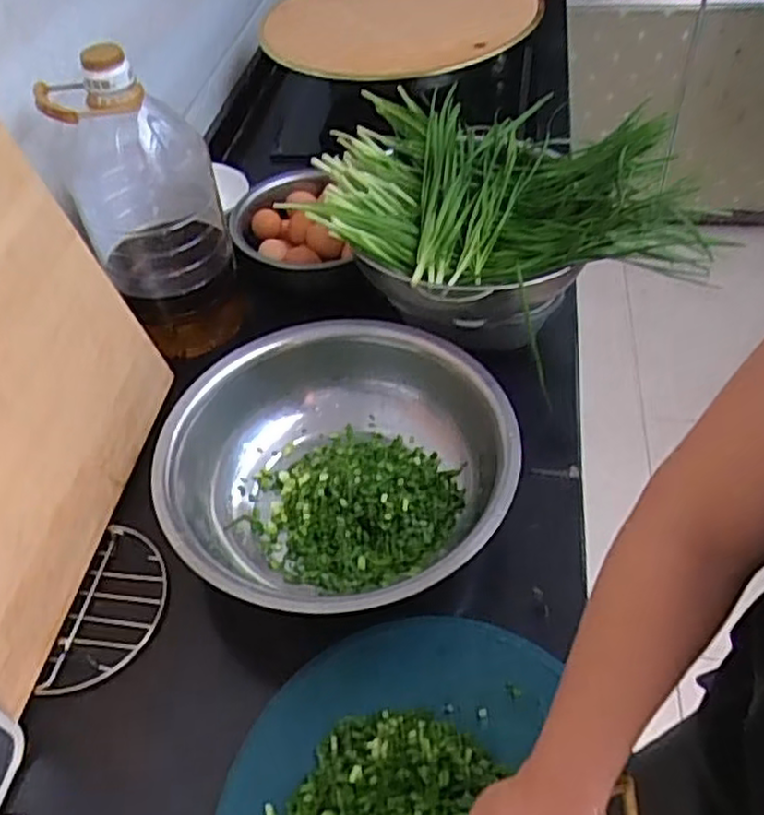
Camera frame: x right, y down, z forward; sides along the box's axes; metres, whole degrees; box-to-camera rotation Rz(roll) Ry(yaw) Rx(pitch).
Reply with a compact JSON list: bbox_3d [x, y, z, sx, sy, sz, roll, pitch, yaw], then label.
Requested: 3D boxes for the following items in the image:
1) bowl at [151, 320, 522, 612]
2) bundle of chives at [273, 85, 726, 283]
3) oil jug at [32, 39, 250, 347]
[{"bbox_3d":[-0.043,0.062,0.735,0.334,0.112,0.331,-3,48,3],"label":"bowl"},{"bbox_3d":[0.135,-0.257,0.849,0.399,0.072,0.355,2,48,7],"label":"bundle of chives"},{"bbox_3d":[-0.262,-0.230,0.845,0.154,0.330,0.136,-21,50,-13],"label":"oil jug"}]

